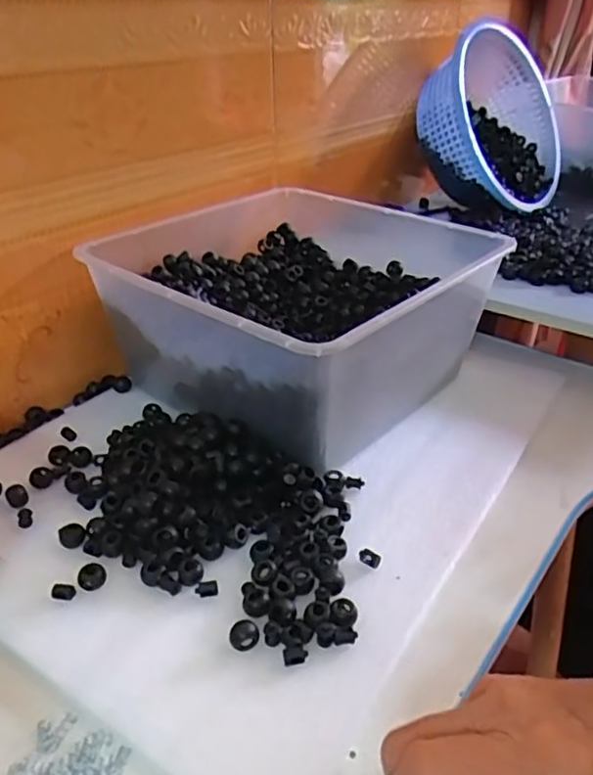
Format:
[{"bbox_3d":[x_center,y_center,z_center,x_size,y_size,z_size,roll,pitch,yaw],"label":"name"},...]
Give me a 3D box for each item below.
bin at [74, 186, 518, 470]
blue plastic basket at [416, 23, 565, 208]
[{"bbox_3d":[0.011,-0.085,0.615,0.296,0.136,0.331,27,41,32],"label":"bin"},{"bbox_3d":[0.298,-0.407,0.965,0.127,0.261,0.291,-5,31,46],"label":"blue plastic basket"}]

